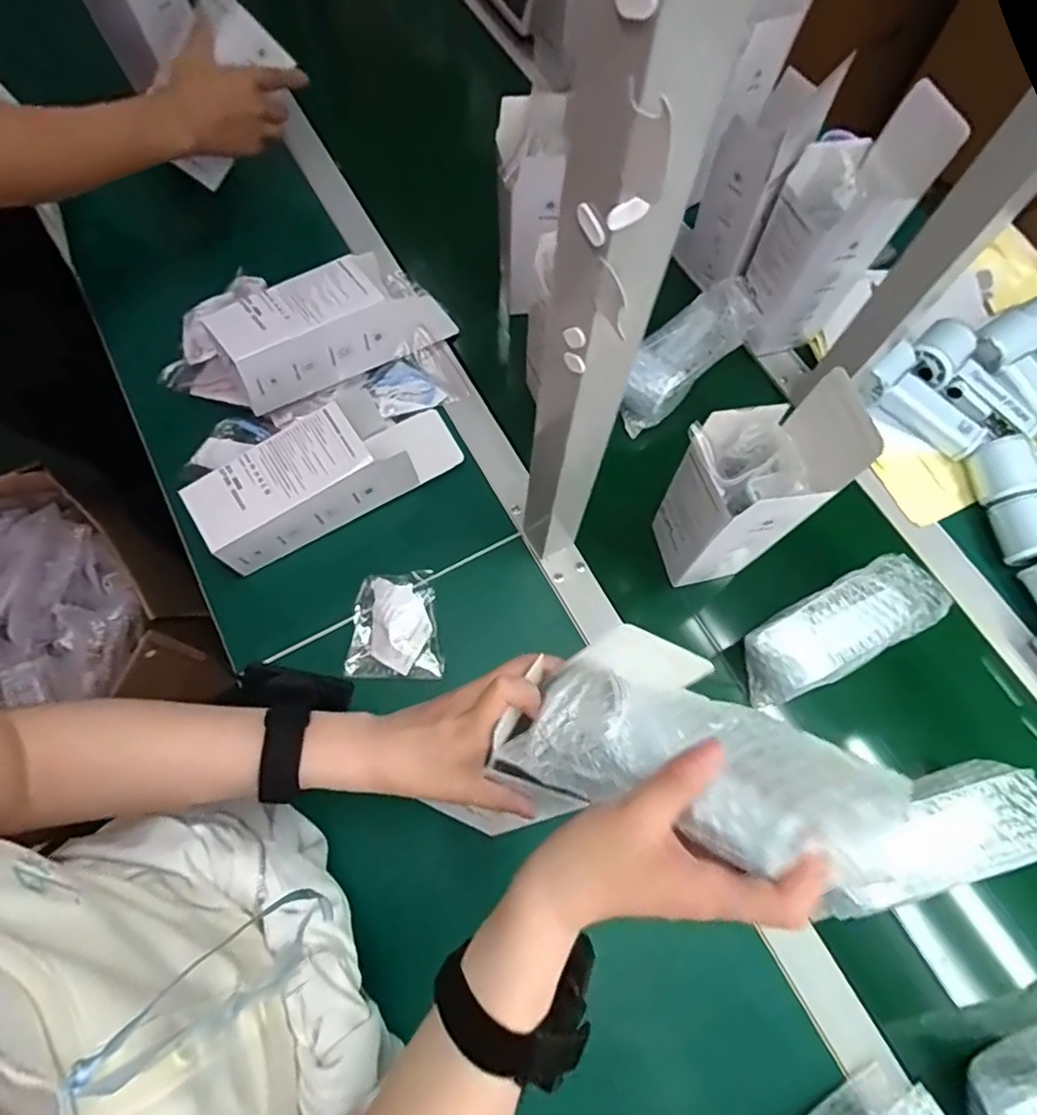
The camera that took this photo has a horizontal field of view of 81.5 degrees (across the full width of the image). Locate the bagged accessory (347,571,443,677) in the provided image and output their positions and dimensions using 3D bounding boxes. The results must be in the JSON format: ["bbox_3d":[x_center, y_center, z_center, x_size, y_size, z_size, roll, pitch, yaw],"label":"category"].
[{"bbox_3d":[-0.115,0.062,0.572,0.086,0.017,0.102,1,68,1],"label":"bagged accessory"}]

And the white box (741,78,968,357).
[{"bbox_3d":[0.301,-0.318,0.590,0.094,0.229,0.075,-7,68,-2],"label":"white box"}]

